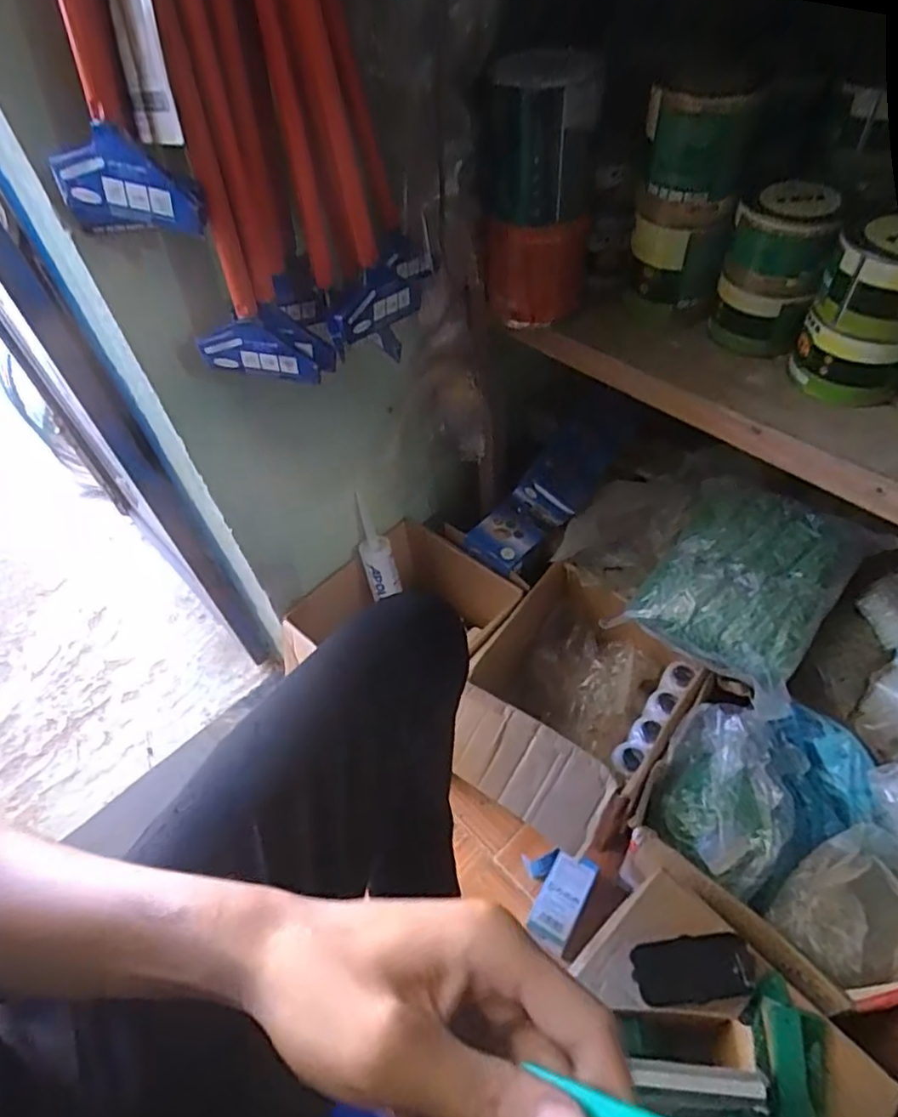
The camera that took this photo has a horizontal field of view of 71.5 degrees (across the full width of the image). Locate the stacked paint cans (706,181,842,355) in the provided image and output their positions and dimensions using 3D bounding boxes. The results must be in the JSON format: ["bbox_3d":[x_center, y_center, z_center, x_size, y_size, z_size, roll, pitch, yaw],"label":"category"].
[{"bbox_3d":[0.325,-0.288,0.638,0.086,0.142,0.088,12,53,15],"label":"stacked paint cans"}]

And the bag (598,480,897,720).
[{"bbox_3d":[0.370,0.033,0.782,0.219,0.080,0.259,31,86,31],"label":"bag"}]

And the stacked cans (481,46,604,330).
[{"bbox_3d":[0.093,-0.368,0.656,0.114,0.235,0.095,0,51,6],"label":"stacked cans"}]

